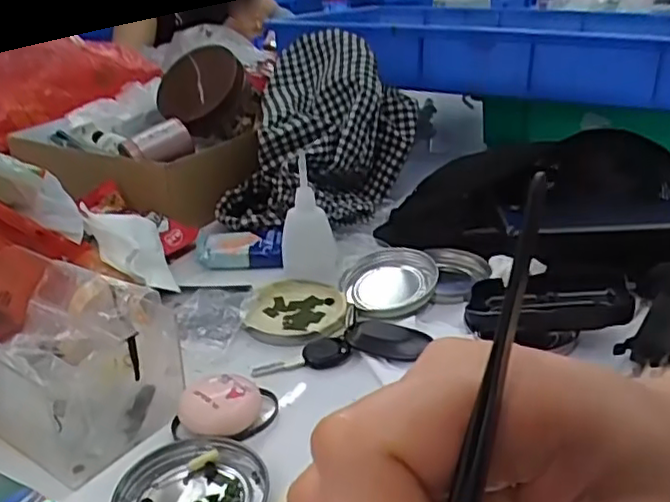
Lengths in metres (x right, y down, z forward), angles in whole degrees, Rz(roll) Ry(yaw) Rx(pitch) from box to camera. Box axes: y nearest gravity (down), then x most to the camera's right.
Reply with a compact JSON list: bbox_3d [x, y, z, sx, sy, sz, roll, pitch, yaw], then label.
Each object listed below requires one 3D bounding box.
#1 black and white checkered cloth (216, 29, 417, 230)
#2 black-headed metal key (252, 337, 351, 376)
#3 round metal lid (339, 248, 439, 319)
[{"bbox_3d":[-0.017,-0.130,0.686,0.189,0.148,0.213,-2,26,3],"label":"black and white checkered cloth"},{"bbox_3d":[-0.022,0.073,0.449,0.065,0.006,0.026,-15,30,-23],"label":"black-headed metal key"},{"bbox_3d":[0.043,0.023,0.530,0.075,0.014,0.087,1,27,8],"label":"round metal lid"}]

